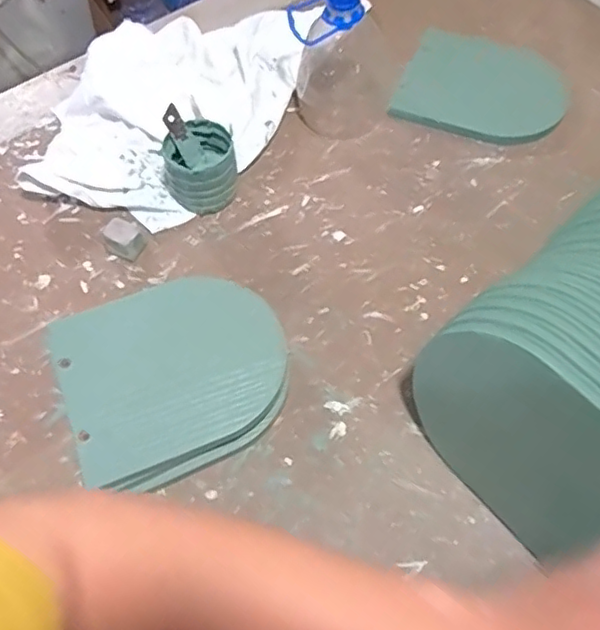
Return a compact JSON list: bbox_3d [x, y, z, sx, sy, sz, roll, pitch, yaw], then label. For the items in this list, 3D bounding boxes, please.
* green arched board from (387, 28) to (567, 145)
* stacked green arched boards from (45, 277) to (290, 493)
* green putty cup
[{"bbox_3d":[0.203,-0.253,0.647,0.170,0.015,0.147,16,63,11],"label":"green arched board"},{"bbox_3d":[-0.098,0.048,0.474,0.173,0.042,0.154,-22,65,-9],"label":"stacked green arched boards"},{"bbox_3d":[-0.093,-0.136,0.558,0.066,0.065,0.060,-1,61,2],"label":"green putty cup"}]

